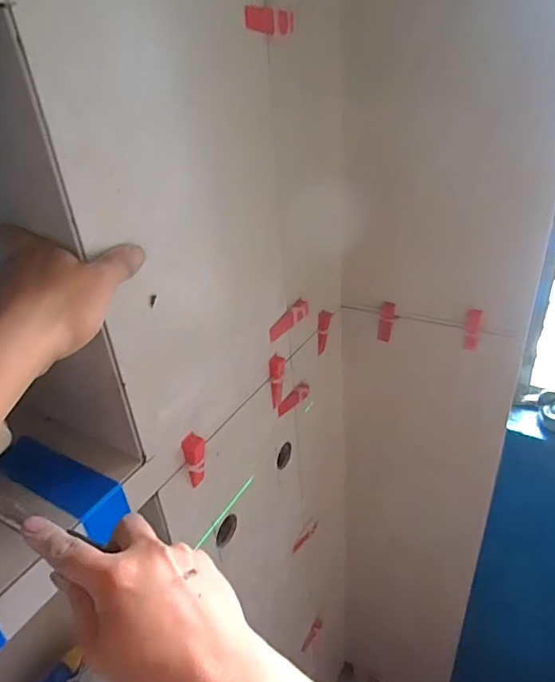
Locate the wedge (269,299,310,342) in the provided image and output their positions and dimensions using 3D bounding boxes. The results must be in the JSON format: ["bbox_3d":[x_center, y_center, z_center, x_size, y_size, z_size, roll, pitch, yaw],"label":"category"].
[{"bbox_3d":[0.016,-0.029,0.612,0.019,0.022,0.080,23,55,39],"label":"wedge"}]

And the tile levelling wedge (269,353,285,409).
[{"bbox_3d":[0.001,0.057,0.622,0.014,0.081,0.023,10,33,24],"label":"tile levelling wedge"}]

